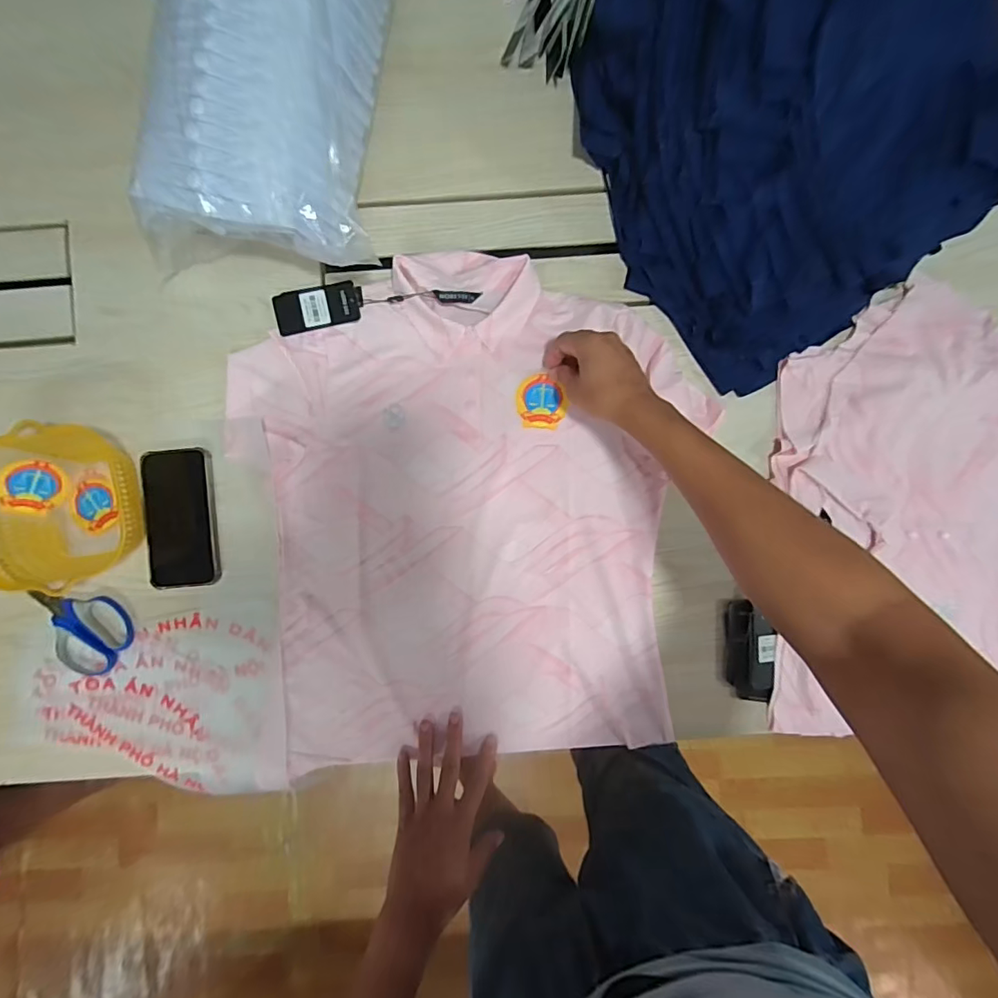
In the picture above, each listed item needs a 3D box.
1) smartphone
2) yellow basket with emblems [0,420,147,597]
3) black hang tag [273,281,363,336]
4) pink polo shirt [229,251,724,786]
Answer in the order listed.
[{"bbox_3d":[-0.380,0.022,0.582,0.082,0.006,0.163,-5,89,-1],"label":"smartphone"},{"bbox_3d":[-0.503,0.011,0.554,0.159,0.064,0.181,-7,89,-1],"label":"yellow basket with emblems"},{"bbox_3d":[-0.217,-0.232,0.586,0.105,0.007,0.053,-14,89,-1],"label":"black hang tag"},{"bbox_3d":[-0.032,0.012,0.576,0.509,0.023,0.570,-4,89,-1],"label":"pink polo shirt"}]

